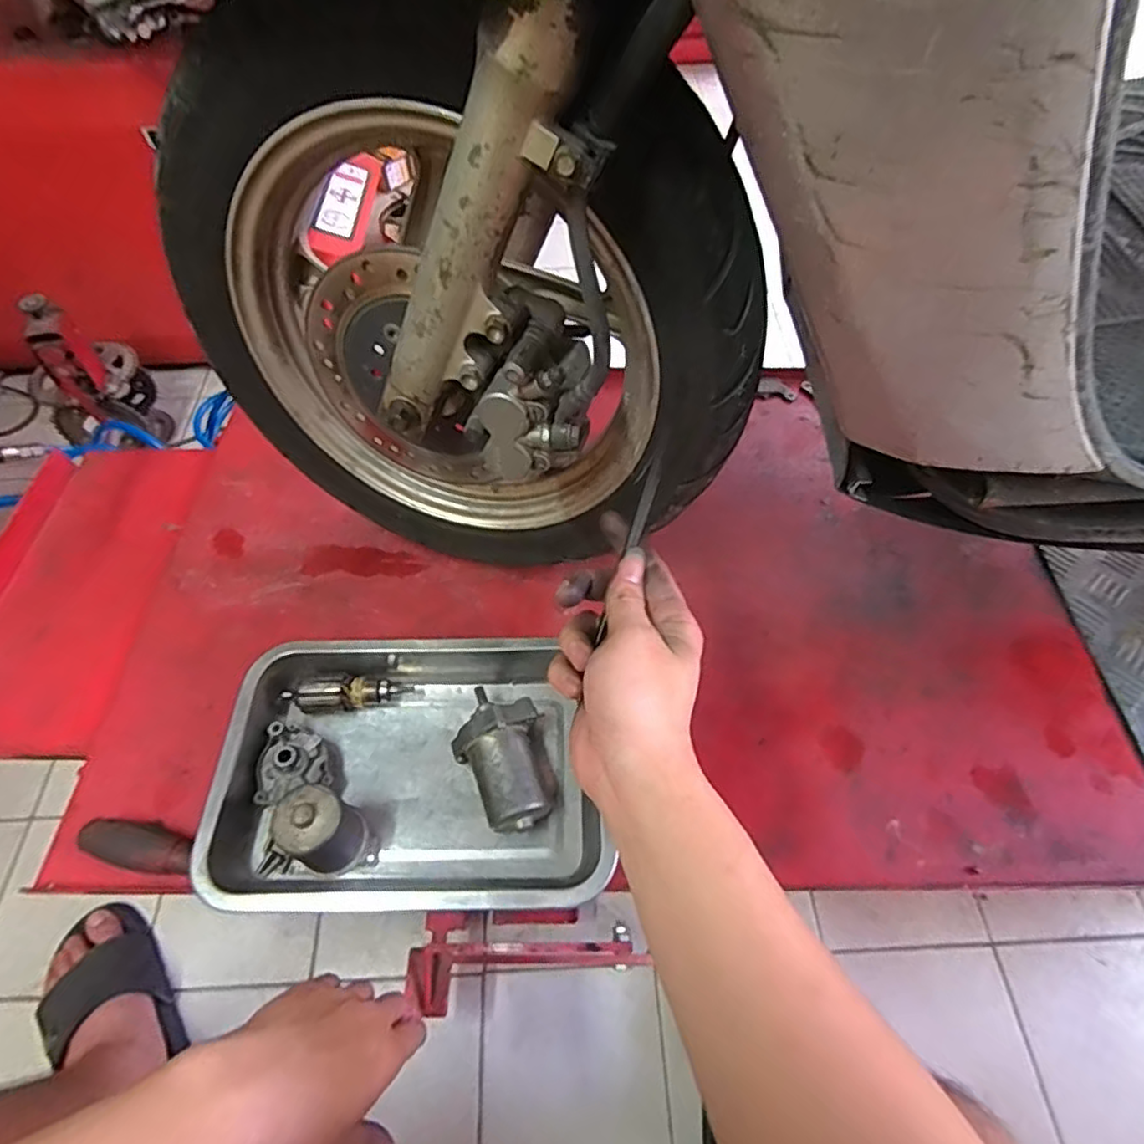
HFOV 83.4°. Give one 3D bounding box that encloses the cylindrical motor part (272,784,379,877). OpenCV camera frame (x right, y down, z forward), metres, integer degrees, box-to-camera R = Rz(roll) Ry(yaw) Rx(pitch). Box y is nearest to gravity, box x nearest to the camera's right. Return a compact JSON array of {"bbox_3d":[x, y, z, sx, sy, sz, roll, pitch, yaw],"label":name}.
[{"bbox_3d":[-0.187,0.194,0.483,0.053,0.078,0.055,-16,59,-10],"label":"cylindrical motor part"}]

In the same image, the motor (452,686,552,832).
[{"bbox_3d":[-0.053,0.147,0.528,0.078,0.057,0.119,-24,61,-14],"label":"motor"}]

